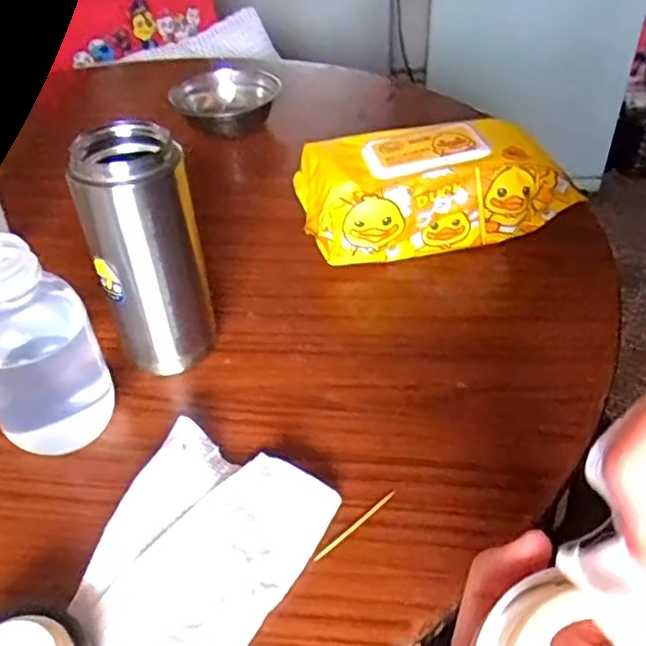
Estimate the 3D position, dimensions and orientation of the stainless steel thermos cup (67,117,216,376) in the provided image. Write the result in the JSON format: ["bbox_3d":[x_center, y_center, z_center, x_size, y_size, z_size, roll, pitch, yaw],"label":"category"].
[{"bbox_3d":[-0.111,-0.042,0.425,0.065,0.161,0.053,-9,41,-7],"label":"stainless steel thermos cup"}]

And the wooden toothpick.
[{"bbox_3d":[0.018,0.108,0.353,0.060,0.004,0.004,-32,49,-30],"label":"wooden toothpick"}]

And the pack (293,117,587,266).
[{"bbox_3d":[0.089,-0.114,0.555,0.212,0.082,0.106,-7,41,-6],"label":"pack"}]

